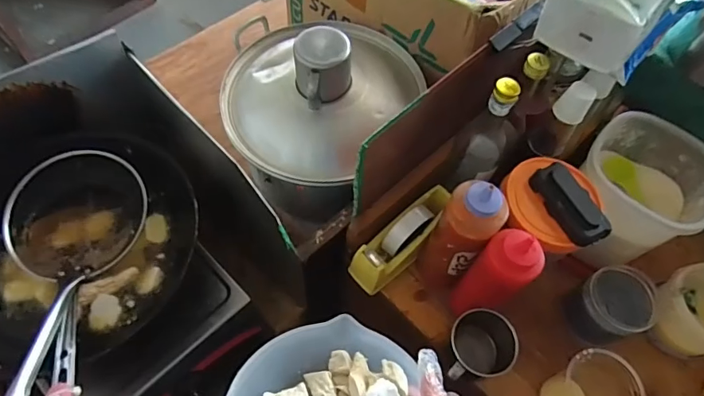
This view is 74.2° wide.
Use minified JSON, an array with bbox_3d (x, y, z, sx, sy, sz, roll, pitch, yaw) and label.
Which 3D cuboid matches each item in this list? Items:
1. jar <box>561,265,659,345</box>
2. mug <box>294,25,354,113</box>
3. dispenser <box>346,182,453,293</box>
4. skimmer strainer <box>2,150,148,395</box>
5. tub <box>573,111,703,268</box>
[{"bbox_3d":[0.358,0.153,0.651,0.093,0.097,0.086,1,61,-3],"label":"jar"},{"bbox_3d":[-0.039,-0.175,0.650,0.079,0.078,0.092,-3,62,-5],"label":"mug"},{"bbox_3d":[0.077,0.059,0.686,0.052,0.095,0.183,42,80,18],"label":"dispenser"},{"bbox_3d":[-0.364,0.121,0.558,0.176,0.080,0.429,-7,48,-7],"label":"skimmer strainer"},{"bbox_3d":[0.400,-0.007,0.660,0.172,0.128,0.157,-29,67,-18],"label":"tub"}]

